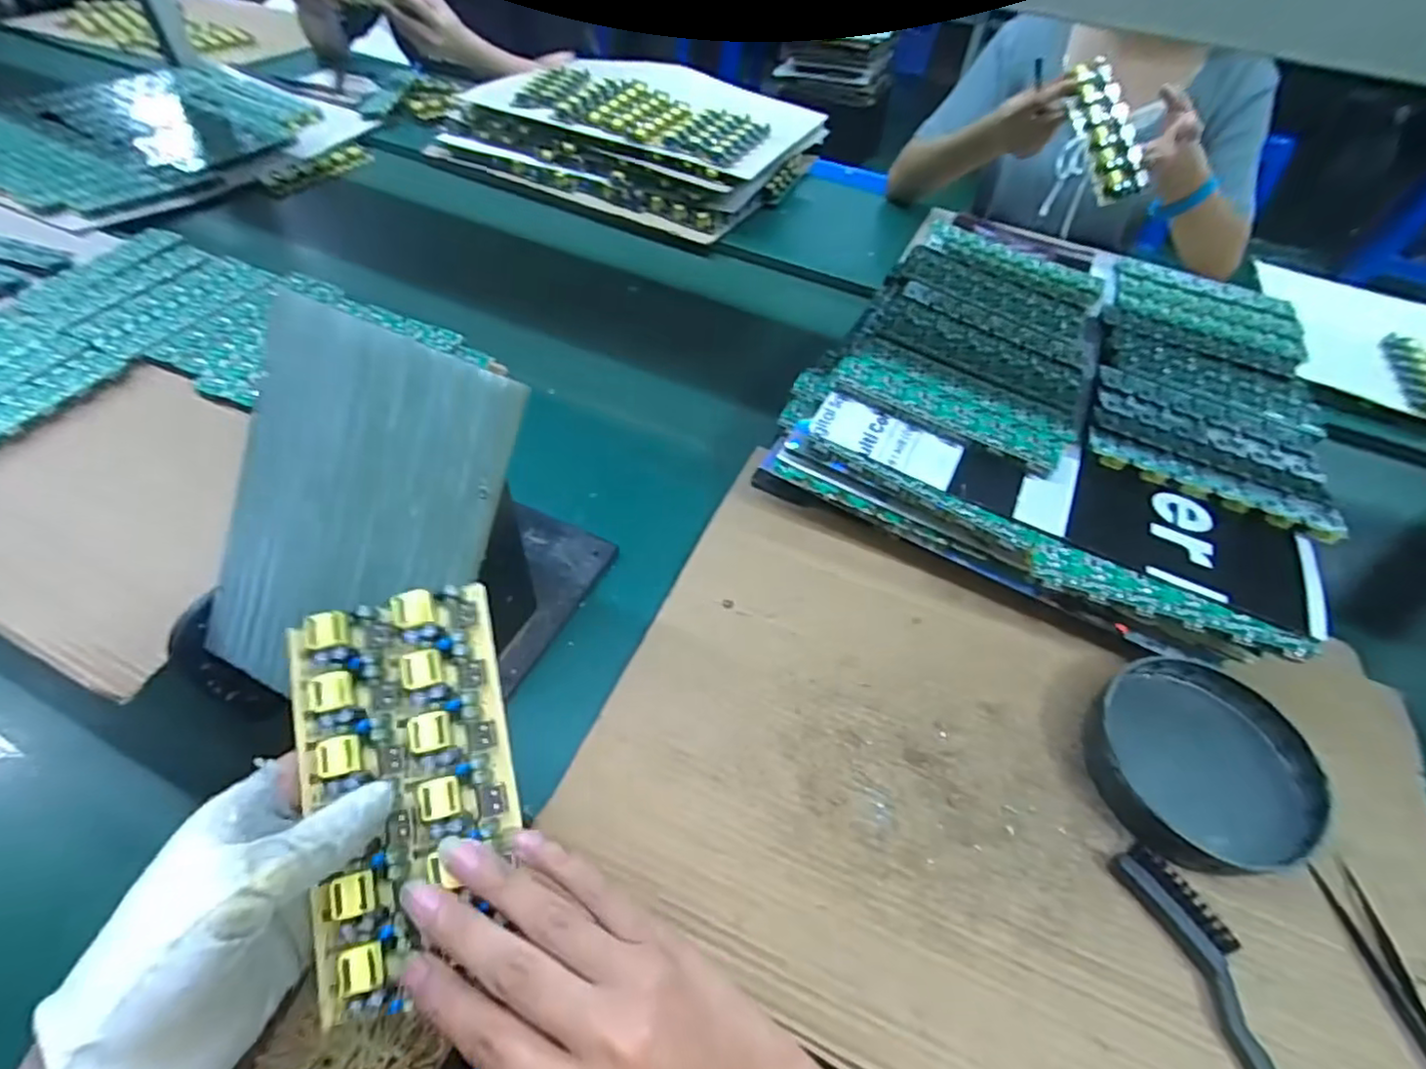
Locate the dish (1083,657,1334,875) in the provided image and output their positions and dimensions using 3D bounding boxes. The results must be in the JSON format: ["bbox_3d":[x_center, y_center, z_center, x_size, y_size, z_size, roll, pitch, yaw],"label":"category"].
[{"bbox_3d":[0.310,0.147,0.416,0.128,0.038,0.128,2,51,-2],"label":"dish"}]

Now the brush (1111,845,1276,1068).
[{"bbox_3d":[0.279,0.254,0.340,0.036,0.017,0.166,-11,53,-12],"label":"brush"}]

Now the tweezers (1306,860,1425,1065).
[{"bbox_3d":[0.376,0.248,0.354,0.019,0.014,0.119,3,51,-1],"label":"tweezers"}]

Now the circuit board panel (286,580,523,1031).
[{"bbox_3d":[-0.143,0.116,0.299,0.096,0.016,0.173,-13,76,-8],"label":"circuit board panel"}]

